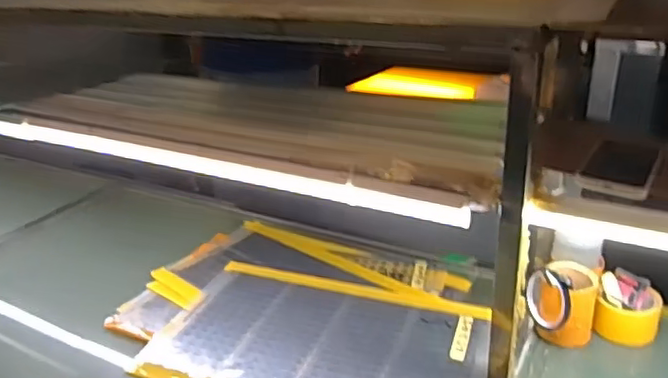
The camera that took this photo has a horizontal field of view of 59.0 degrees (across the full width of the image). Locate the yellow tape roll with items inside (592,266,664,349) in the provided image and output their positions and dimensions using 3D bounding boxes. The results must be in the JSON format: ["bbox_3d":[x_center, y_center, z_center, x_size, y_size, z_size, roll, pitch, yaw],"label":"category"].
[{"bbox_3d":[0.487,0.195,0.975,0.096,0.087,0.090,12,30,28],"label":"yellow tape roll with items inside"}]

